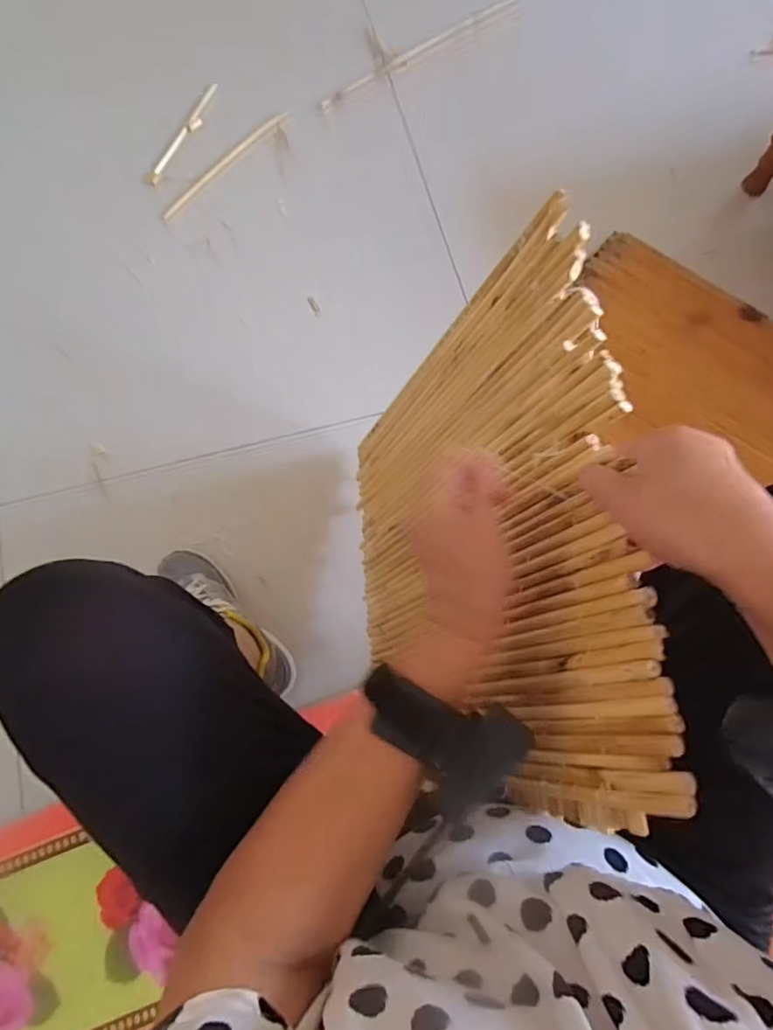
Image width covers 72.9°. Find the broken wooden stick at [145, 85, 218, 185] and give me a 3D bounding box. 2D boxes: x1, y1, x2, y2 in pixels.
[{"bbox_3d":[-0.376,-0.717,0.984,0.039,0.010,0.250,23,77,5],"label":"broken wooden stick"}]

